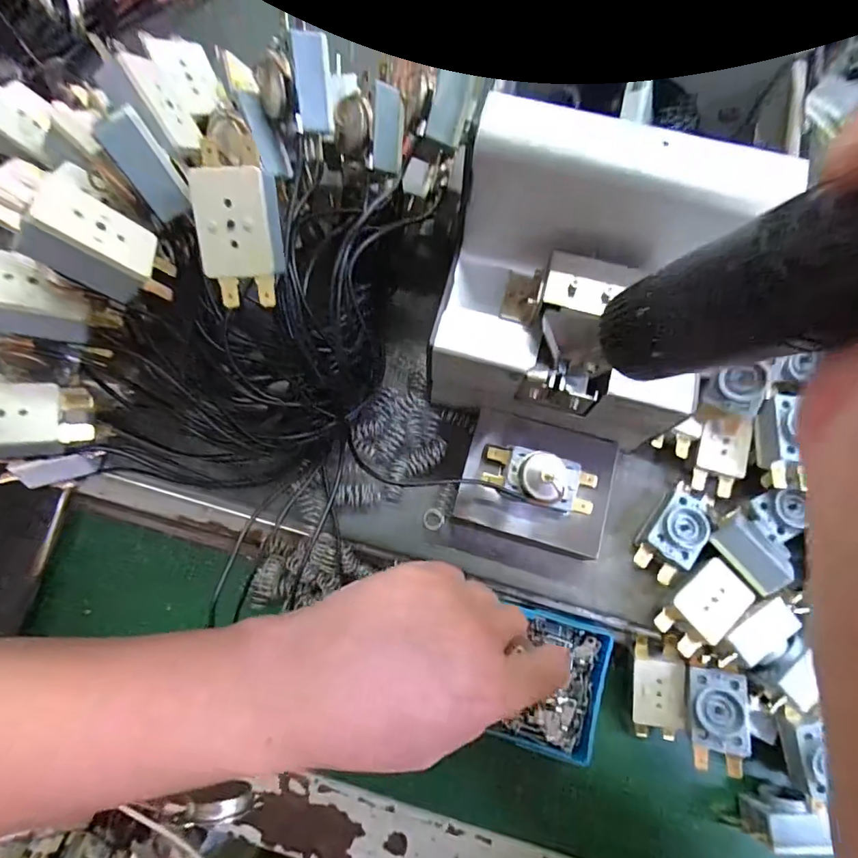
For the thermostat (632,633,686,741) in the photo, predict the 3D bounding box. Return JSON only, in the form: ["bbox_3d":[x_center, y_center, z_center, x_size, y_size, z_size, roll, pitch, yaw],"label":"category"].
[{"bbox_3d":[0.131,0.147,0.282,0.027,0.018,0.055,0,91,15],"label":"thermostat"}]

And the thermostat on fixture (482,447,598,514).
[{"bbox_3d":[0.061,0.027,0.263,0.059,0.019,0.028,12,74,2],"label":"thermostat on fixture"}]

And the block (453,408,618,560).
[{"bbox_3d":[0.060,0.031,0.283,0.079,0.025,0.066,15,75,3],"label":"block"}]

